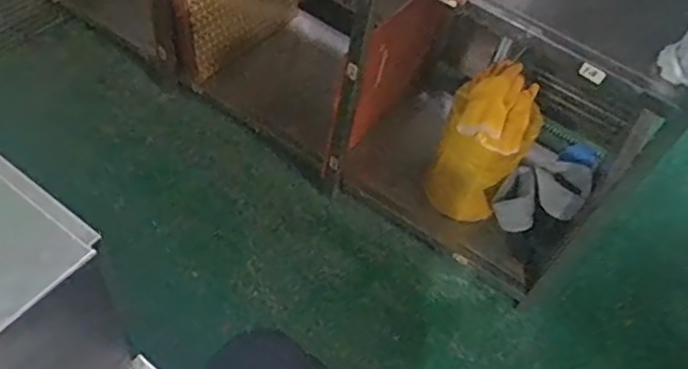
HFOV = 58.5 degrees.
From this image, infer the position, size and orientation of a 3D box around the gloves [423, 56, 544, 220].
[{"bbox_3d":[0.379,-0.111,1.652,0.221,0.360,0.258,28,55,15],"label":"gloves"}]

